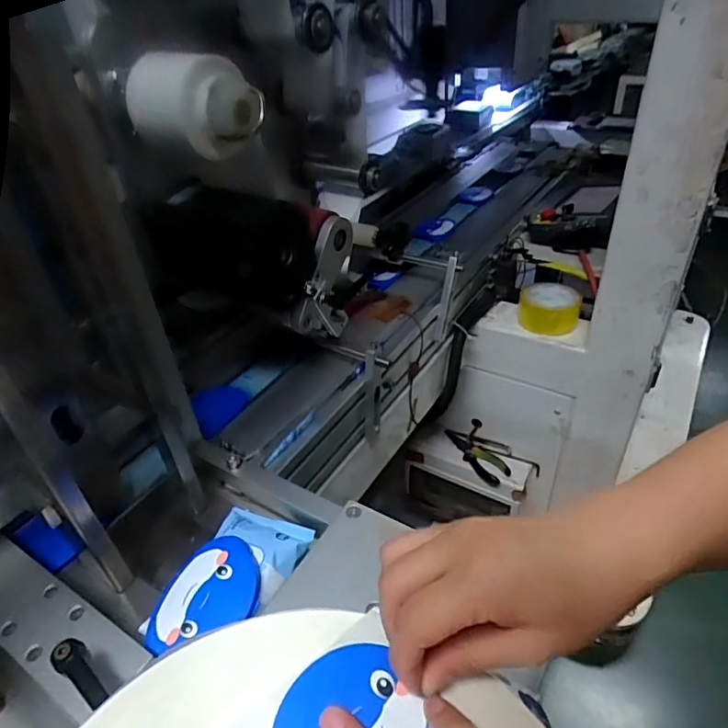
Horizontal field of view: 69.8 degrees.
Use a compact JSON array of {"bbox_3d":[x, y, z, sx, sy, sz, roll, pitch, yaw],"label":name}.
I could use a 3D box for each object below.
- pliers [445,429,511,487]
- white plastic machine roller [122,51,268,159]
[{"bbox_3d":[0.219,0.187,1.047,0.052,0.030,0.154,-28,42,-28],"label":"pliers"},{"bbox_3d":[-0.146,-0.223,0.449,0.103,0.074,0.075,25,46,34],"label":"white plastic machine roller"}]

